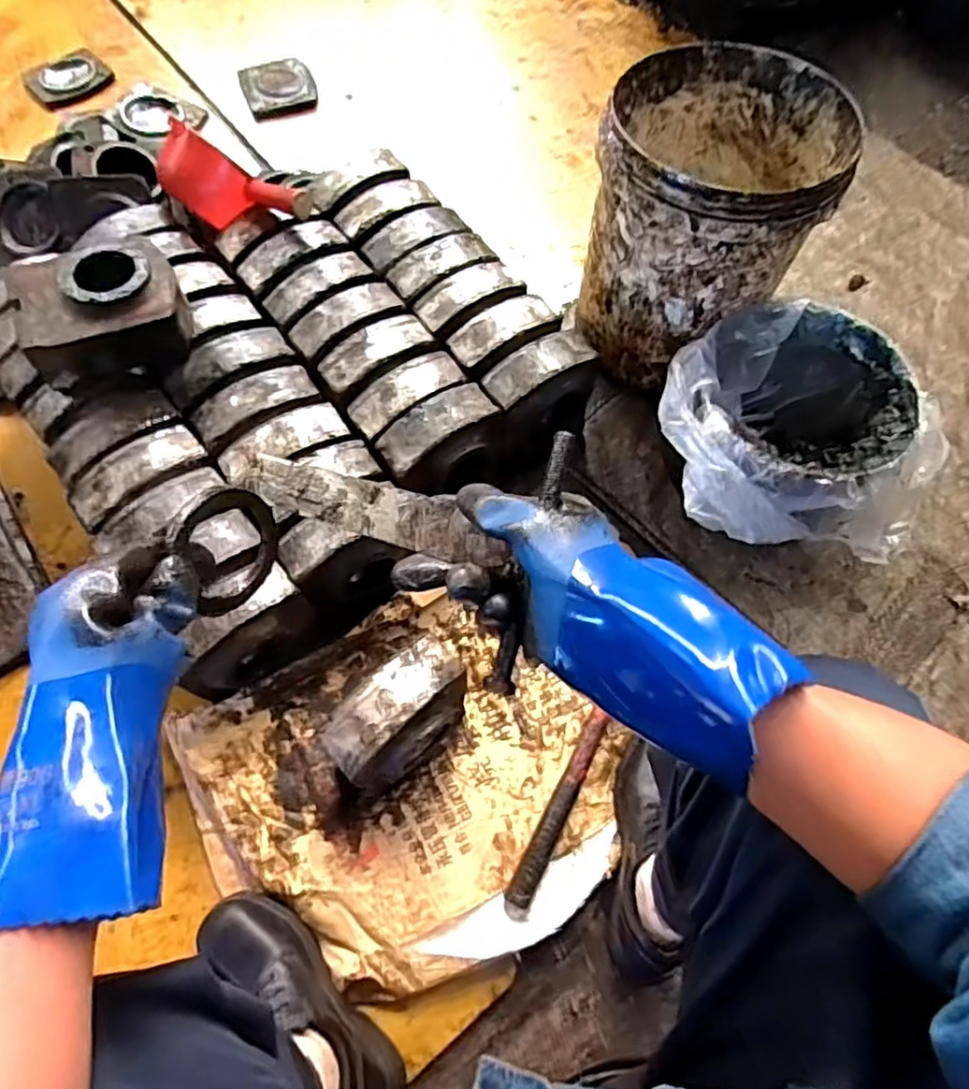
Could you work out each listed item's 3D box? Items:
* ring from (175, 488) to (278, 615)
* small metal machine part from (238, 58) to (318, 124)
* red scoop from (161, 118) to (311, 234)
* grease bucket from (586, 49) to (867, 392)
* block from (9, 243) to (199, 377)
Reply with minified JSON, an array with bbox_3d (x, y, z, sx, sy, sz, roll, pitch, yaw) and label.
[{"bbox_3d":[-0.177,0.000,0.441,0.018,0.081,0.072,4,35,26],"label":"ring"},{"bbox_3d":[-0.417,-0.928,1.279,0.138,0.032,0.135,-19,67,-9],"label":"small metal machine part"},{"bbox_3d":[-0.356,-0.504,0.894,0.239,0.090,0.077,27,69,11],"label":"red scoop"},{"bbox_3d":[0.299,-0.455,0.891,0.284,0.296,0.320,16,67,7],"label":"grease bucket"},{"bbox_3d":[-0.474,-0.291,0.797,0.184,0.103,0.144,-17,67,-8],"label":"block"}]

